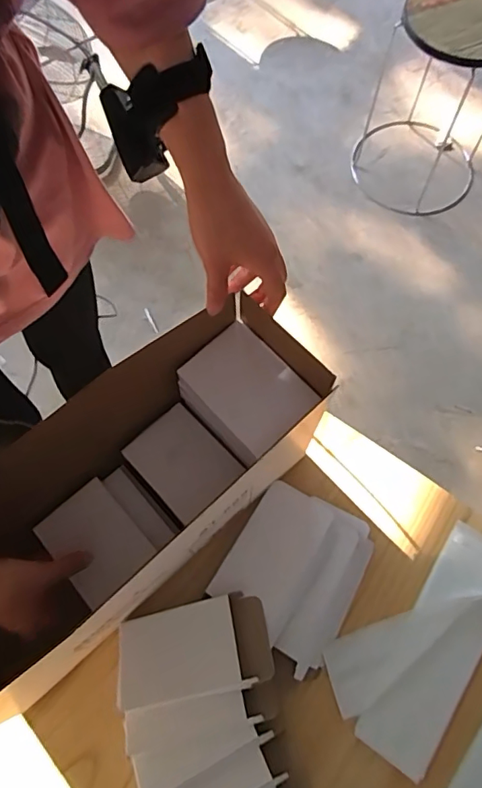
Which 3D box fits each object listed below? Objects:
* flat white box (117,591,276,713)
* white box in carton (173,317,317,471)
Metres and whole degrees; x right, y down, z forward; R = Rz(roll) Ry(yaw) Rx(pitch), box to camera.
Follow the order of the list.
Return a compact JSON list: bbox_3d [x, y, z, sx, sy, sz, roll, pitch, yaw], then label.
[{"bbox_3d":[-0.051,0.267,0.534,0.156,0.015,0.089,-16,48,2],"label":"flat white box"},{"bbox_3d":[0.004,0.007,0.536,0.082,0.088,0.117,-41,74,-13],"label":"white box in carton"}]

